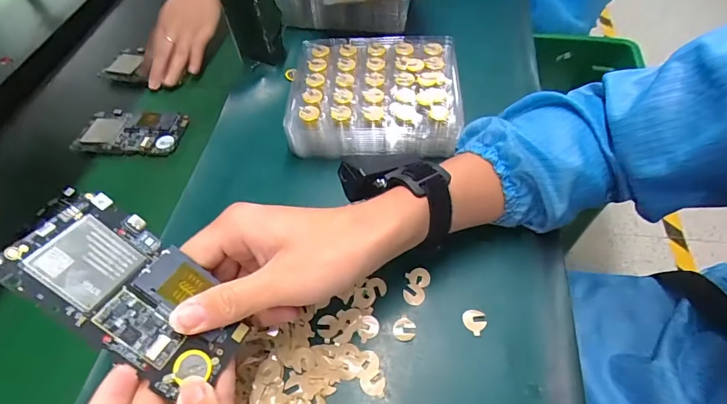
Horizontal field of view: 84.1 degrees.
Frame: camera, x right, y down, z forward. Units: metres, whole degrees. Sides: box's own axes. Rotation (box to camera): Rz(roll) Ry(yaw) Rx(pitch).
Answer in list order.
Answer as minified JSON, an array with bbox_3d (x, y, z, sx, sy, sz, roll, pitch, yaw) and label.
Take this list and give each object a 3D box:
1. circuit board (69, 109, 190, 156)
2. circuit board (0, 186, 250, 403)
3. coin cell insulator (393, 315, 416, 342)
[{"bbox_3d":[-0.273,-0.083,0.468,0.125,0.007,0.066,2,57,11],"label":"circuit board"},{"bbox_3d":[-0.129,0.050,0.228,0.129,0.005,0.063,41,48,-11],"label":"circuit board"},{"bbox_3d":[0.032,0.098,0.313,0.017,0.004,0.018,-5,56,7],"label":"coin cell insulator"}]

